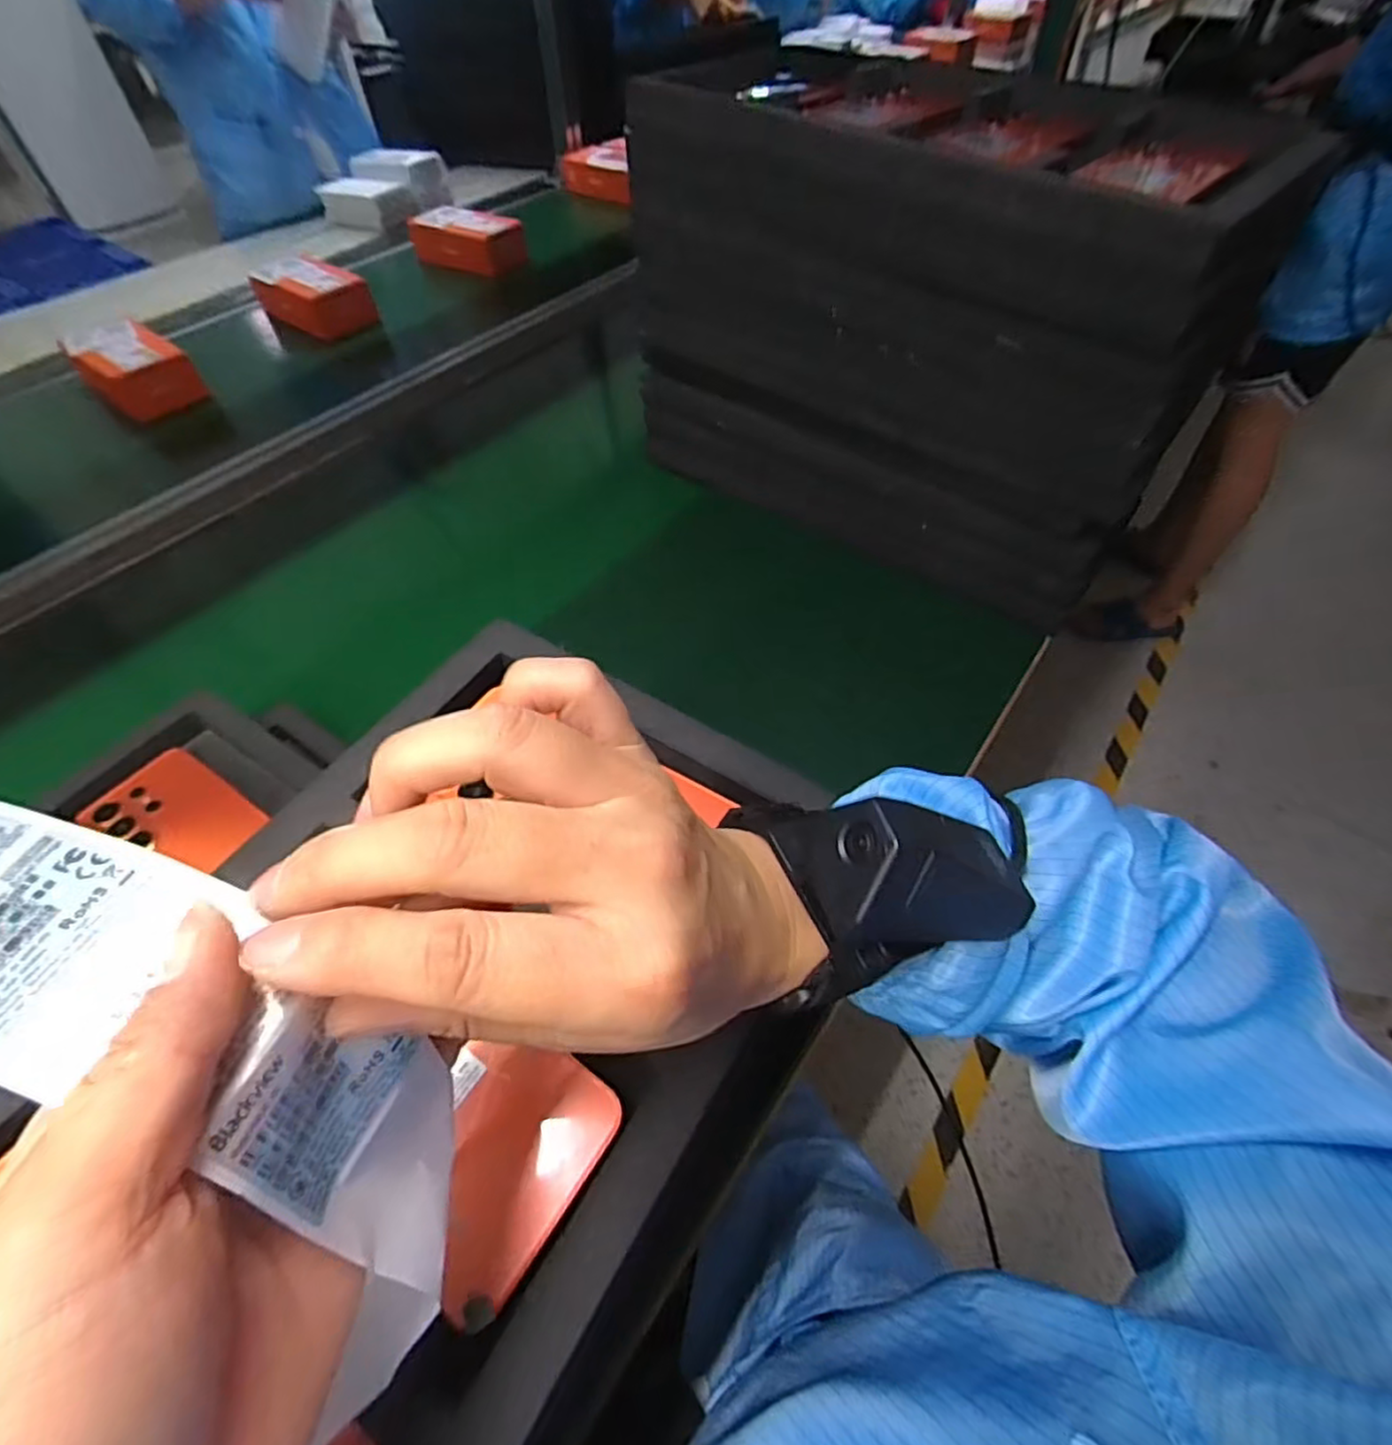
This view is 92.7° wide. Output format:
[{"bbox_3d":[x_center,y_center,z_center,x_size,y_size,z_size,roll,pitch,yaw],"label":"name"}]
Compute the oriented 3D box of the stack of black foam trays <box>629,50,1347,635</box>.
[{"bbox_3d":[0.186,-0.347,0.592,0.487,0.299,0.216,35,61,24],"label":"stack of black foam trays"}]

